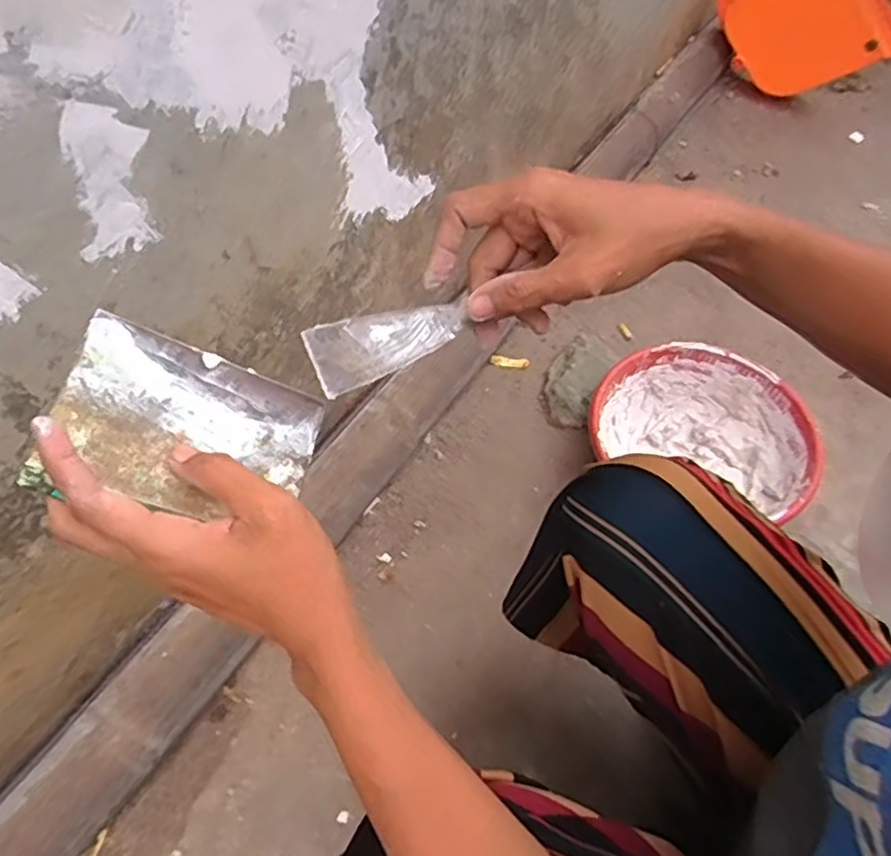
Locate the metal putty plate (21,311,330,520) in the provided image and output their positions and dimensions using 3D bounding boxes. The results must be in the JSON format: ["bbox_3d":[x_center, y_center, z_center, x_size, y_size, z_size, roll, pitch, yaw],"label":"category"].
[{"bbox_3d":[-0.122,0.002,0.332,0.115,0.004,0.084,23,64,-24],"label":"metal putty plate"}]

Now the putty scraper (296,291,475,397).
[{"bbox_3d":[-0.028,-0.045,0.351,0.082,0.004,0.036,-20,76,-14],"label":"putty scraper"}]

